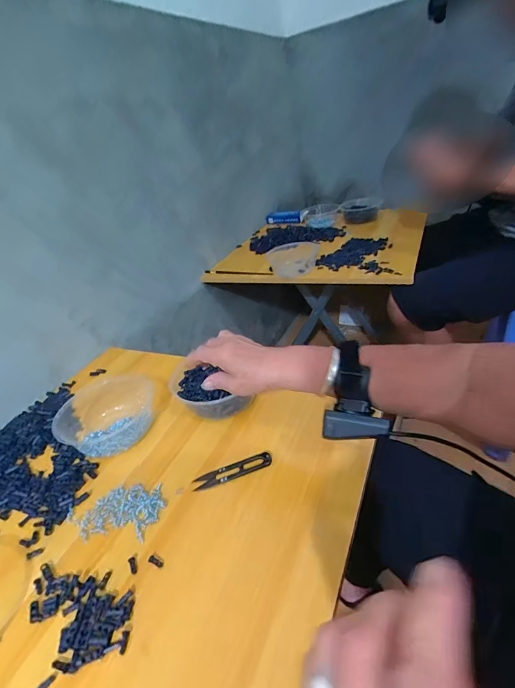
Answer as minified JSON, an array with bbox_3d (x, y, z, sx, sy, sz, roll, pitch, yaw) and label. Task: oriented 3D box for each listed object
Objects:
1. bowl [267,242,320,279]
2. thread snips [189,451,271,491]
[{"bbox_3d":[0.100,-0.234,0.969,0.148,0.042,0.138,-9,31,5],"label":"bowl"},{"bbox_3d":[-0.031,0.158,0.449,0.099,0.008,0.026,-15,31,-7],"label":"thread snips"}]

